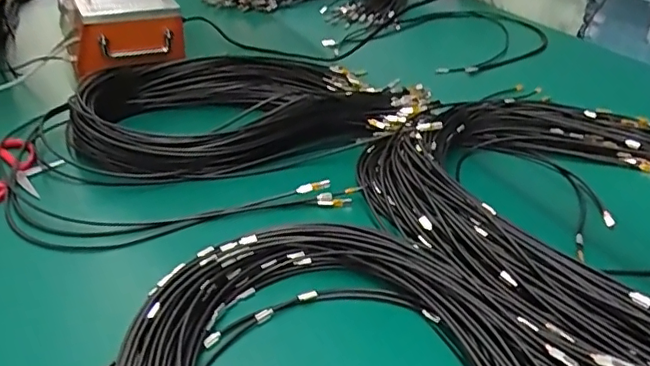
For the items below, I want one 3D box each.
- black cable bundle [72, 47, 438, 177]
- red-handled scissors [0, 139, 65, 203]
[{"bbox_3d":[-0.113,-0.115,0.792,0.450,0.055,0.277,-13,36,-23],"label":"black cable bundle"},{"bbox_3d":[-0.361,-0.009,0.652,0.096,0.028,0.152,0,31,-6],"label":"red-handled scissors"}]

